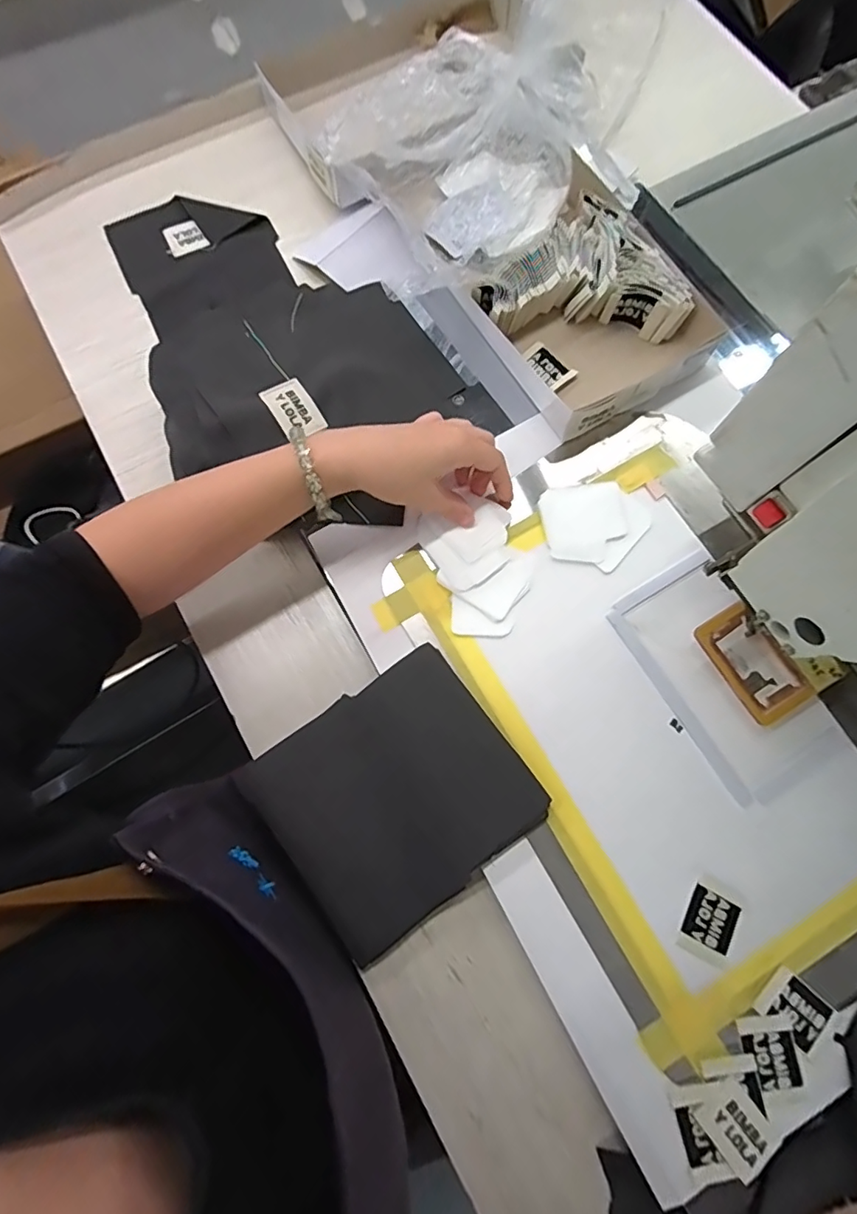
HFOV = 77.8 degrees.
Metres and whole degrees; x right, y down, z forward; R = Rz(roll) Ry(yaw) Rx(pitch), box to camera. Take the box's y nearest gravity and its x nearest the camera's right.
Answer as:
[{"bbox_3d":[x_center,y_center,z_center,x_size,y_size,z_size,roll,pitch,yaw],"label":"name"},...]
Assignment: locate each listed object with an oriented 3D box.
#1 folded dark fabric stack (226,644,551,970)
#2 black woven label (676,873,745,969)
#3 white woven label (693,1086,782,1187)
[{"bbox_3d":[-0.024,0.131,0.372,0.167,0.019,0.152,-36,79,-9],"label":"folded dark fabric stack"},{"bbox_3d":[0.190,0.211,0.355,0.034,0.004,0.049,29,77,6],"label":"black woven label"},{"bbox_3d":[0.191,0.323,0.327,0.034,0.004,0.046,-38,78,-6],"label":"white woven label"}]

